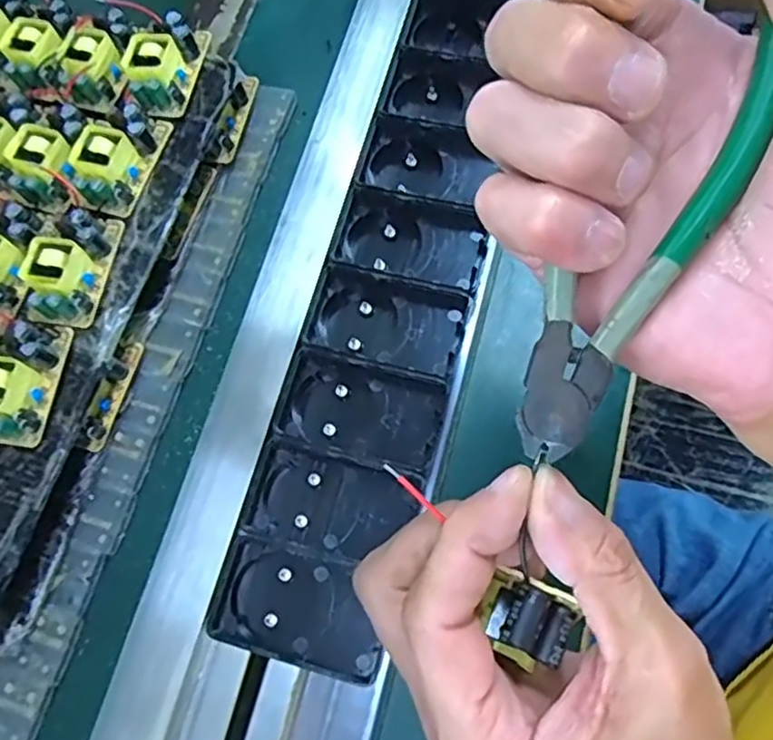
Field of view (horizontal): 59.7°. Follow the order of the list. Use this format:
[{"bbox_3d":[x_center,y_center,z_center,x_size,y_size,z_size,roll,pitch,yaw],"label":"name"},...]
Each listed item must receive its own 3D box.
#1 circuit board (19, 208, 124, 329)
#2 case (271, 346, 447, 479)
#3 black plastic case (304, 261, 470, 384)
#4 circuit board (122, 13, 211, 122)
[{"bbox_3d":[-0.167,-0.056,0.354,0.033,0.020,0.062,7,73,9],"label":"circuit board"},{"bbox_3d":[-0.011,0.019,0.304,0.069,0.019,0.042,14,74,11],"label":"case"},{"bbox_3d":[0.000,-0.022,0.316,0.068,0.018,0.046,14,74,11],"label":"black plastic case"},{"bbox_3d":[-0.130,-0.179,0.390,0.037,0.020,0.059,11,73,10],"label":"circuit board"}]

